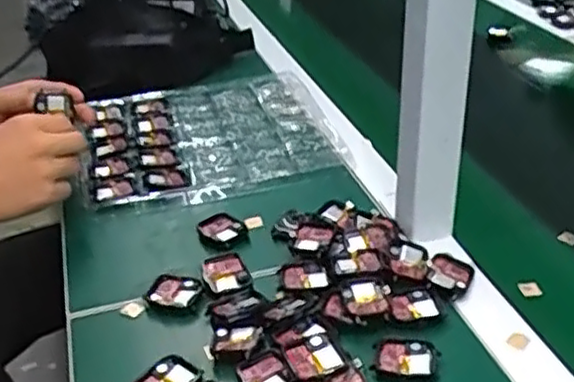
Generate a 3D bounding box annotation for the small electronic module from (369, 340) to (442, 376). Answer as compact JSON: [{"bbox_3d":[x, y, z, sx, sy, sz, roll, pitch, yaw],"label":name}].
[{"bbox_3d":[0.086,0.120,0.516,0.047,0.005,0.033,1,32,5],"label":"small electronic module"}]

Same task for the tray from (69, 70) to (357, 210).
[{"bbox_3d":[-0.087,-0.068,0.823,0.273,0.012,0.251,-8,32,-10],"label":"tray"}]

